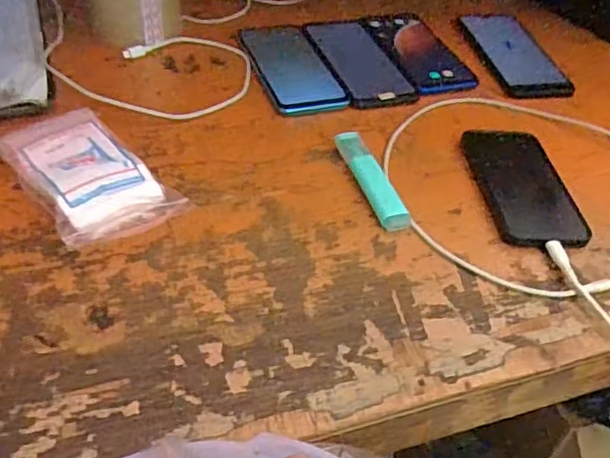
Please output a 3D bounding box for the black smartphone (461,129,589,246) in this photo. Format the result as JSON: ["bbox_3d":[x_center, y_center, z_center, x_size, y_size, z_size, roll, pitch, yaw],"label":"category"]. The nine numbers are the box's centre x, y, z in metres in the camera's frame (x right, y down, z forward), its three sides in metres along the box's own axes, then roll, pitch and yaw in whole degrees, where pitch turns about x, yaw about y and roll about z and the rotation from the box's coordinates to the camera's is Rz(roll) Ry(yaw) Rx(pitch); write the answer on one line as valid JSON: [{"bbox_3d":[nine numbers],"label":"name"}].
[{"bbox_3d":[0.186,-0.041,0.531,0.072,0.009,0.149,-2,44,-6],"label":"black smartphone"}]

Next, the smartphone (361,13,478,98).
[{"bbox_3d":[0.128,-0.200,0.685,0.076,0.010,0.161,-11,46,-15],"label":"smartphone"}]

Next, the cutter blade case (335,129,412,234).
[{"bbox_3d":[0.055,-0.044,0.516,0.025,0.013,0.116,-10,46,-14],"label":"cutter blade case"}]

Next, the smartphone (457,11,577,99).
[{"bbox_3d":[0.236,-0.207,0.707,0.079,0.007,0.179,-6,45,-10],"label":"smartphone"}]

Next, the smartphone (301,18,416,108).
[{"bbox_3d":[0.057,-0.186,0.666,0.077,0.006,0.182,-12,46,-16],"label":"smartphone"}]

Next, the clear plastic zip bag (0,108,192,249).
[{"bbox_3d":[-0.168,-0.043,0.480,0.088,0.024,0.151,-26,52,-28],"label":"clear plastic zip bag"}]

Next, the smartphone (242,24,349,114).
[{"bbox_3d":[-0.014,-0.174,0.649,0.077,0.009,0.166,-11,46,-16],"label":"smartphone"}]

